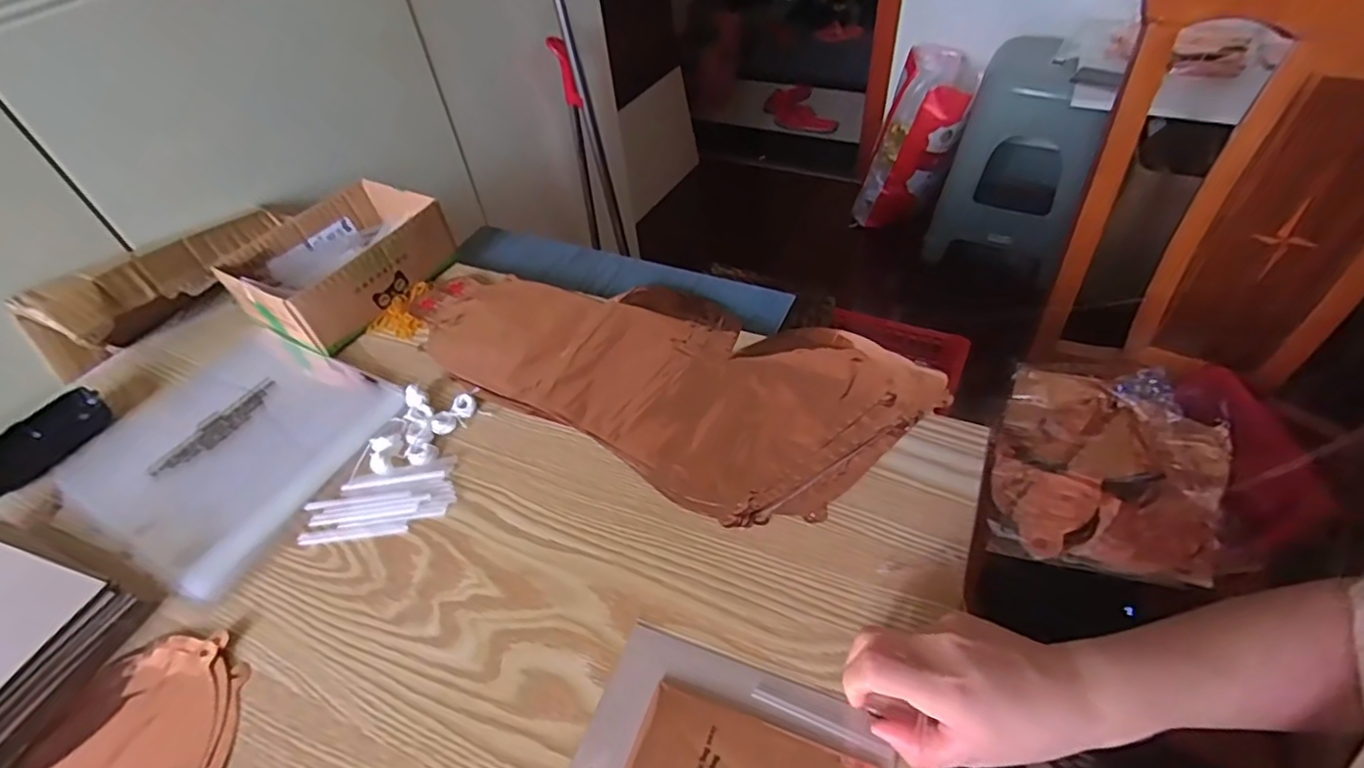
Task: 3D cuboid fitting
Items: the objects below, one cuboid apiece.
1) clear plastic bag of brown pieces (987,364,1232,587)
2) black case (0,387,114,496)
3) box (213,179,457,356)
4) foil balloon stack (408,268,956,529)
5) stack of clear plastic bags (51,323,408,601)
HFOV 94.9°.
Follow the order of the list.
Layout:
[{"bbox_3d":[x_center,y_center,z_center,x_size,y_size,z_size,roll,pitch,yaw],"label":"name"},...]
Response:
[{"bbox_3d":[0.537,0.112,0.792,0.249,0.057,0.298,14,51,19],"label":"clear plastic bag of brown pieces"},{"bbox_3d":[-0.542,0.048,0.526,0.049,0.027,0.108,8,49,15],"label":"black case"},{"bbox_3d":[-0.352,-0.127,0.649,0.141,0.066,0.180,22,54,25],"label":"box"},{"bbox_3d":[-0.034,-0.030,0.557,0.452,0.013,0.211,24,55,26],"label":"foil balloon stack"},{"bbox_3d":[-0.392,0.044,0.542,0.242,0.010,0.212,19,53,23],"label":"stack of clear plastic bags"}]

